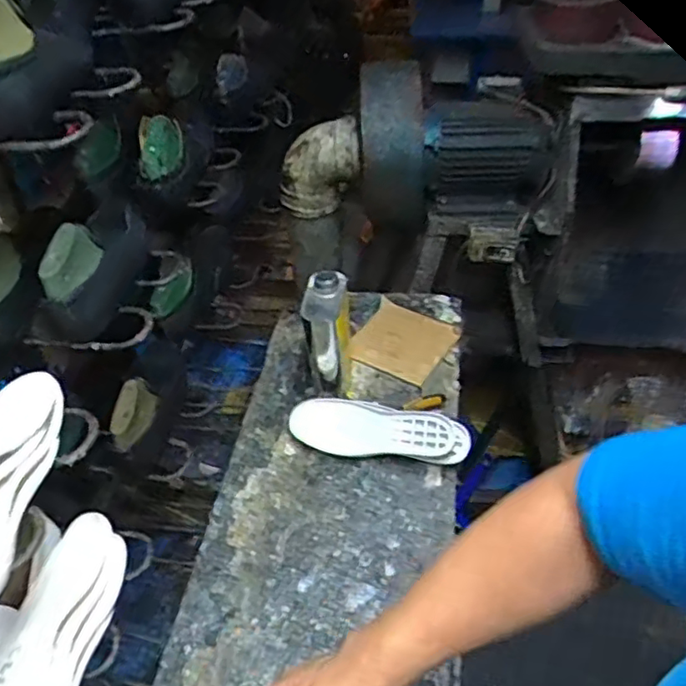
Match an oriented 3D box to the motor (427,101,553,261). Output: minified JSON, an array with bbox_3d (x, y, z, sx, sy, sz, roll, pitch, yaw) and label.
[{"bbox_3d":[0.248,-0.292,1.134,0.216,0.208,0.160,9,44,12],"label":"motor"}]

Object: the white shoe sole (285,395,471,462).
[{"bbox_3d":[0.050,0.133,0.949,0.266,0.032,0.091,10,61,18],"label":"white shoe sole"}]

